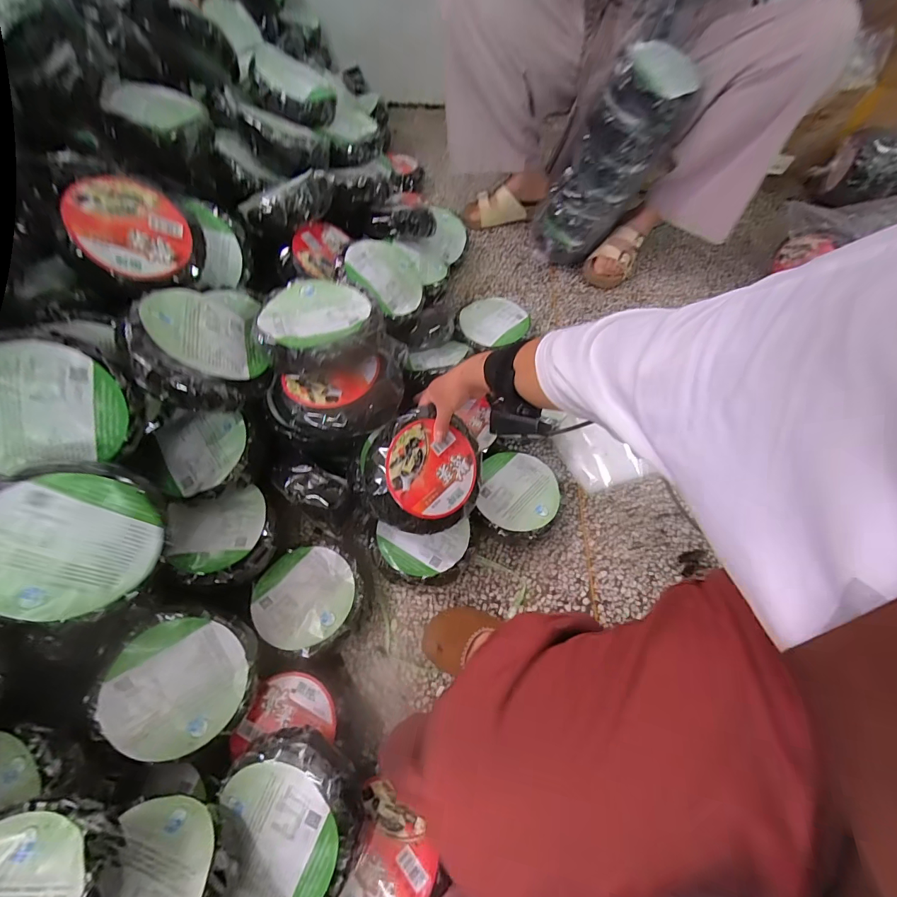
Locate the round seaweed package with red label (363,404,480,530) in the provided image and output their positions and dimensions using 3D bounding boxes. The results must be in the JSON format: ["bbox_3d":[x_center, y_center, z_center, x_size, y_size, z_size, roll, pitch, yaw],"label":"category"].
[{"bbox_3d":[-0.033,0.032,0.596,0.166,0.037,0.174,4,82,-25],"label":"round seaweed package with red label"}]

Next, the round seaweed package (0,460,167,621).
[{"bbox_3d":[-0.401,0.095,0.431,0.024,0.158,0.158,8,77,48],"label":"round seaweed package"}]

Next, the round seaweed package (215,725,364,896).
[{"bbox_3d":[-0.173,0.409,0.447,0.145,0.044,0.167,-20,63,-12],"label":"round seaweed package"}]

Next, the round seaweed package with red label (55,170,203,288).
[{"bbox_3d":[-0.440,-0.306,0.579,0.157,0.029,0.147,7,79,-38],"label":"round seaweed package with red label"}]

